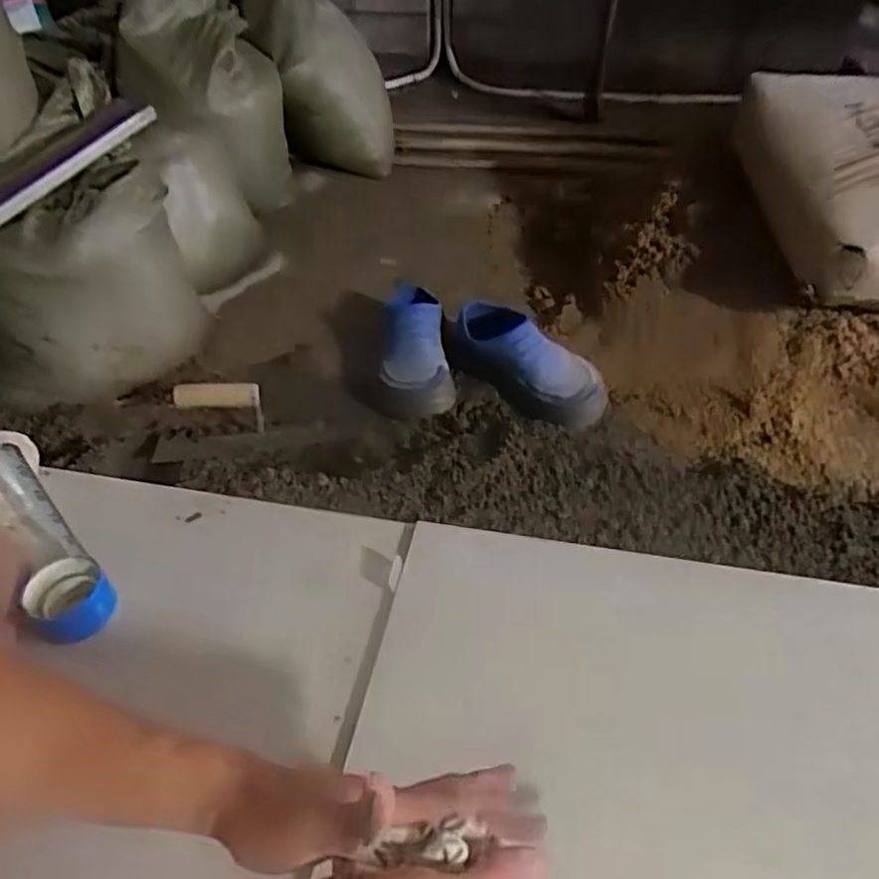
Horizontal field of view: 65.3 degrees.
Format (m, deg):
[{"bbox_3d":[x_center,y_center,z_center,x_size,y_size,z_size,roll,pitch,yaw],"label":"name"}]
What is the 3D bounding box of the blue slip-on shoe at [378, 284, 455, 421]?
[{"bbox_3d":[-0.043,-0.132,1.004,0.099,0.098,0.275,-6,44,-5],"label":"blue slip-on shoe"}]

